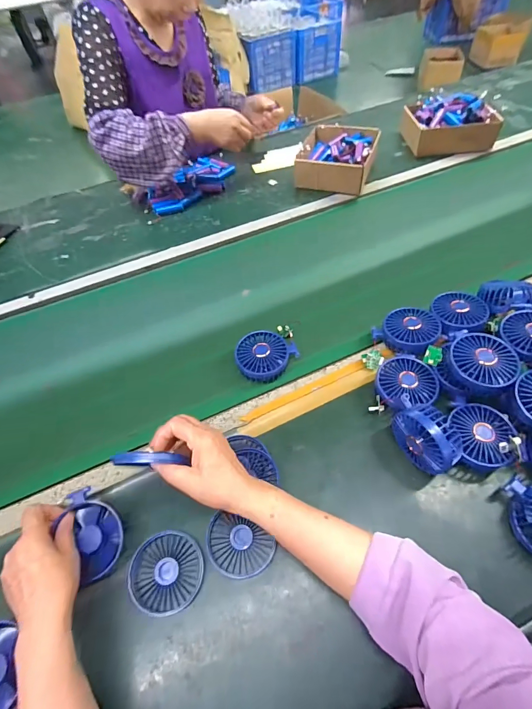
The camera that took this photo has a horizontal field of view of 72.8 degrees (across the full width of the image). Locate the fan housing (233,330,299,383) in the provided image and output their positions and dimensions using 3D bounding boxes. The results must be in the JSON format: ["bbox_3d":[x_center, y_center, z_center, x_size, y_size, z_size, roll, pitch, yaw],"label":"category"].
[{"bbox_3d":[-0.006,0.004,0.607,0.085,0.036,0.091,-2,53,3],"label":"fan housing"}]

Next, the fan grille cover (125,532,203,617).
[{"bbox_3d":[-0.125,0.273,0.454,0.091,0.008,0.088,3,54,7],"label":"fan grille cover"}]

